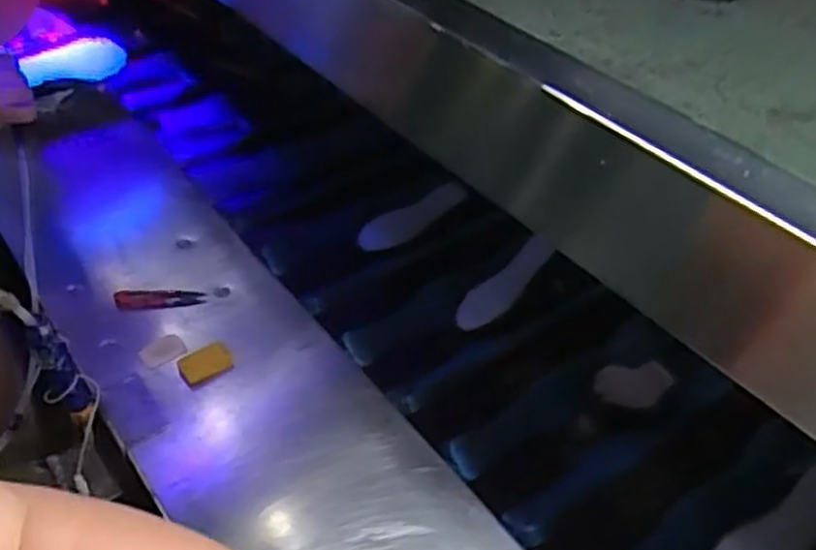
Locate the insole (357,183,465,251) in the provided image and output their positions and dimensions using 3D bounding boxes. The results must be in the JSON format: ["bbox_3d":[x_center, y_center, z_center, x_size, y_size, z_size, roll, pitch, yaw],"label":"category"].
[{"bbox_3d":[0.008,-0.079,1.044,0.169,0.011,0.050,-28,76,-18],"label":"insole"}]

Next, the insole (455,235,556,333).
[{"bbox_3d":[0.122,0.009,0.932,0.160,0.018,0.046,-42,56,-15],"label":"insole"}]

